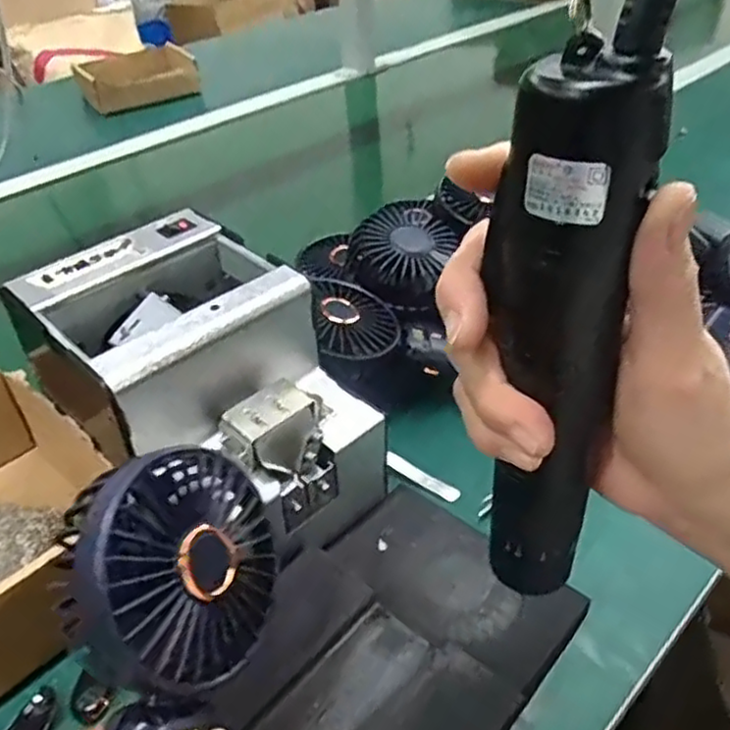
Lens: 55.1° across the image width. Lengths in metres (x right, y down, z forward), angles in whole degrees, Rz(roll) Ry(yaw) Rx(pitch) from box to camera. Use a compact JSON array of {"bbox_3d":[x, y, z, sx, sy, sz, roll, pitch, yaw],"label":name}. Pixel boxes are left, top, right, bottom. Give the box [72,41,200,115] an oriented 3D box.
[{"bbox_3d":[-0.327,-0.417,1.029,0.156,0.063,0.111,-22,43,-22],"label":"box"}]

